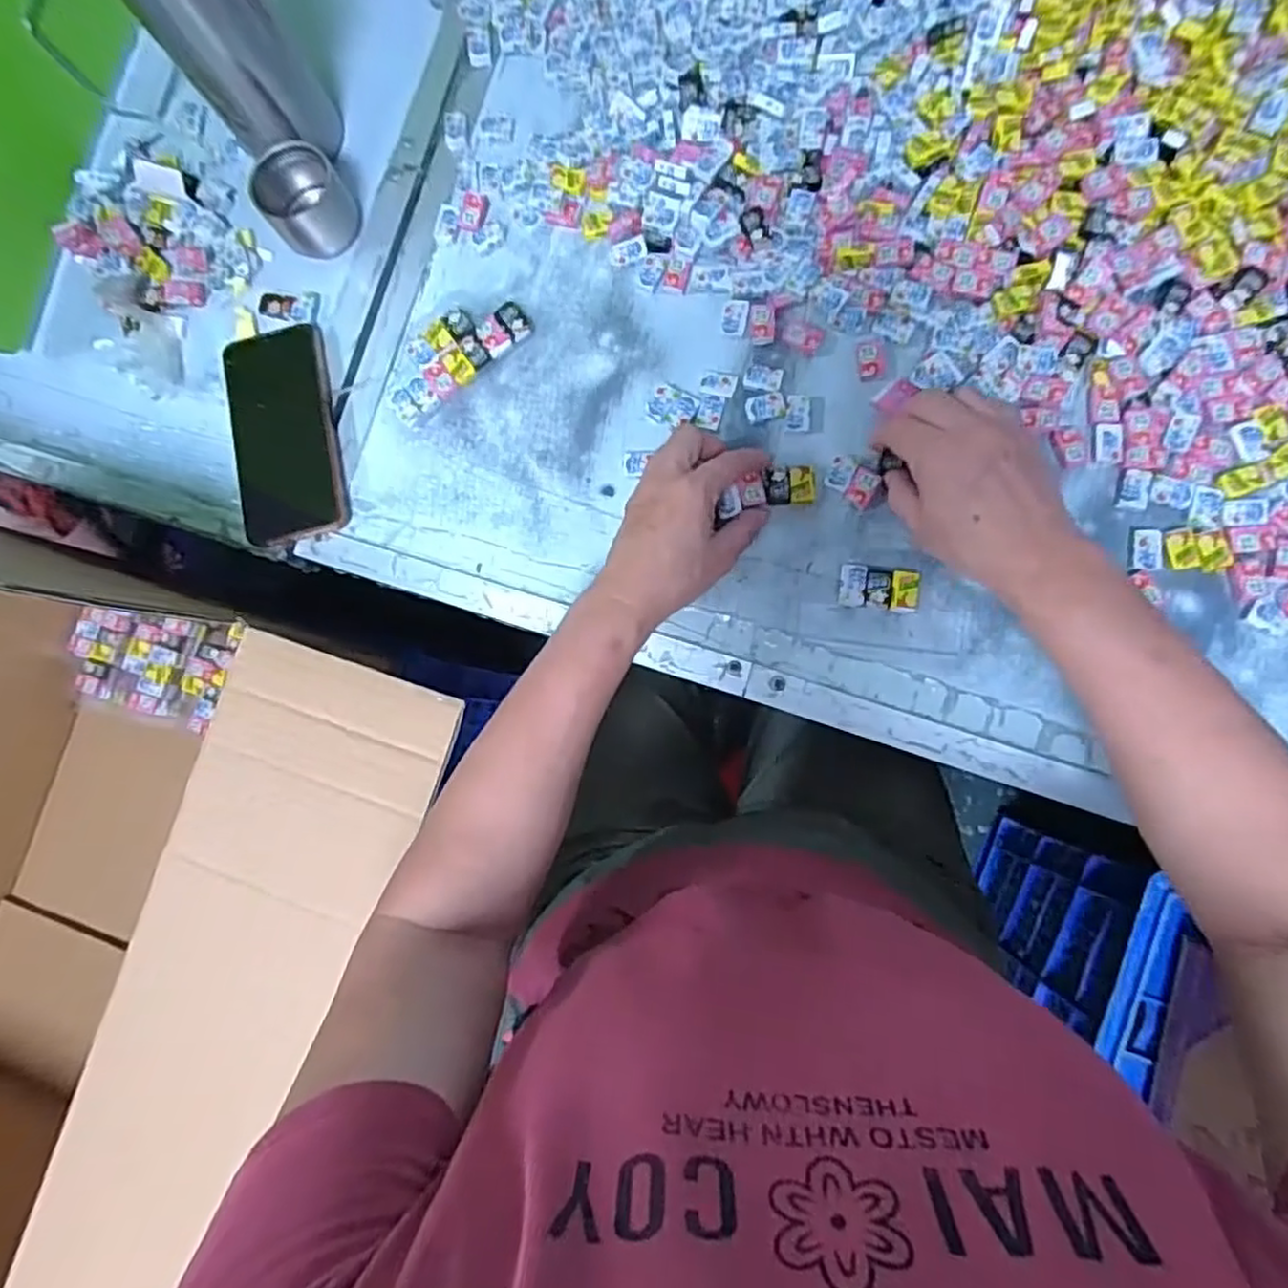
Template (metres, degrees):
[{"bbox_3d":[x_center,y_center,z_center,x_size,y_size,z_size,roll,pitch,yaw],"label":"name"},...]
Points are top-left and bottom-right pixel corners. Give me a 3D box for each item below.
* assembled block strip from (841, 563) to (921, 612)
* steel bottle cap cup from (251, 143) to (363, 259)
[{"bbox_3d":[0.161,-0.038,0.488,0.053,0.009,0.029,7,86,7],"label":"assembled block strip"},{"bbox_3d":[-0.256,-0.337,0.545,0.061,0.045,0.056,-1,85,7],"label":"steel bottle cap cup"}]

